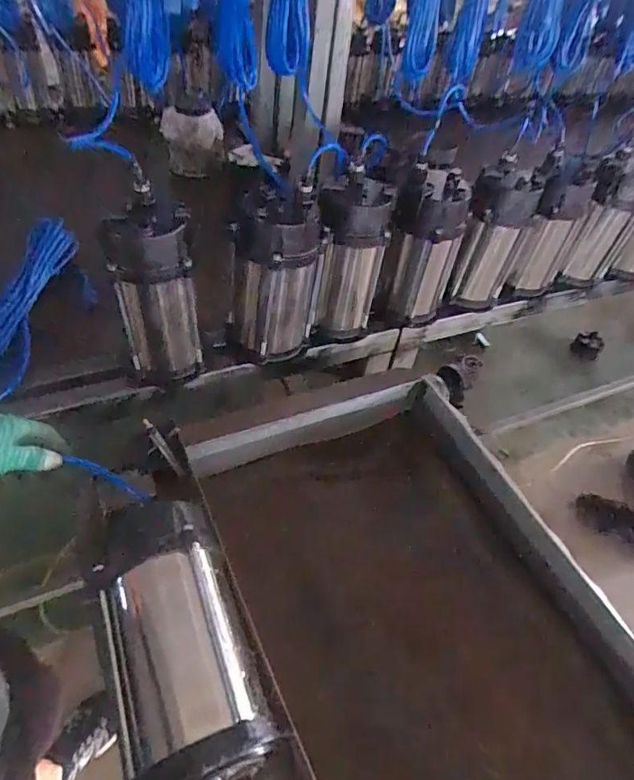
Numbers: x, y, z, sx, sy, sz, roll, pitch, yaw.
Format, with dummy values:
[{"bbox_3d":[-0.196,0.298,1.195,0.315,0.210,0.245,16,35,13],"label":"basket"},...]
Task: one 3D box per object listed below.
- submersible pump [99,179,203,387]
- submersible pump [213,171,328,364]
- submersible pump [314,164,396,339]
[{"bbox_3d":[-0.231,-0.140,0.736,0.115,0.264,0.106,-2,48,-12],"label":"submersible pump"},{"bbox_3d":[-0.071,-0.171,0.803,0.127,0.258,0.129,27,49,14],"label":"submersible pump"},{"bbox_3d":[0.051,-0.214,0.855,0.111,0.245,0.117,13,47,2],"label":"submersible pump"}]

